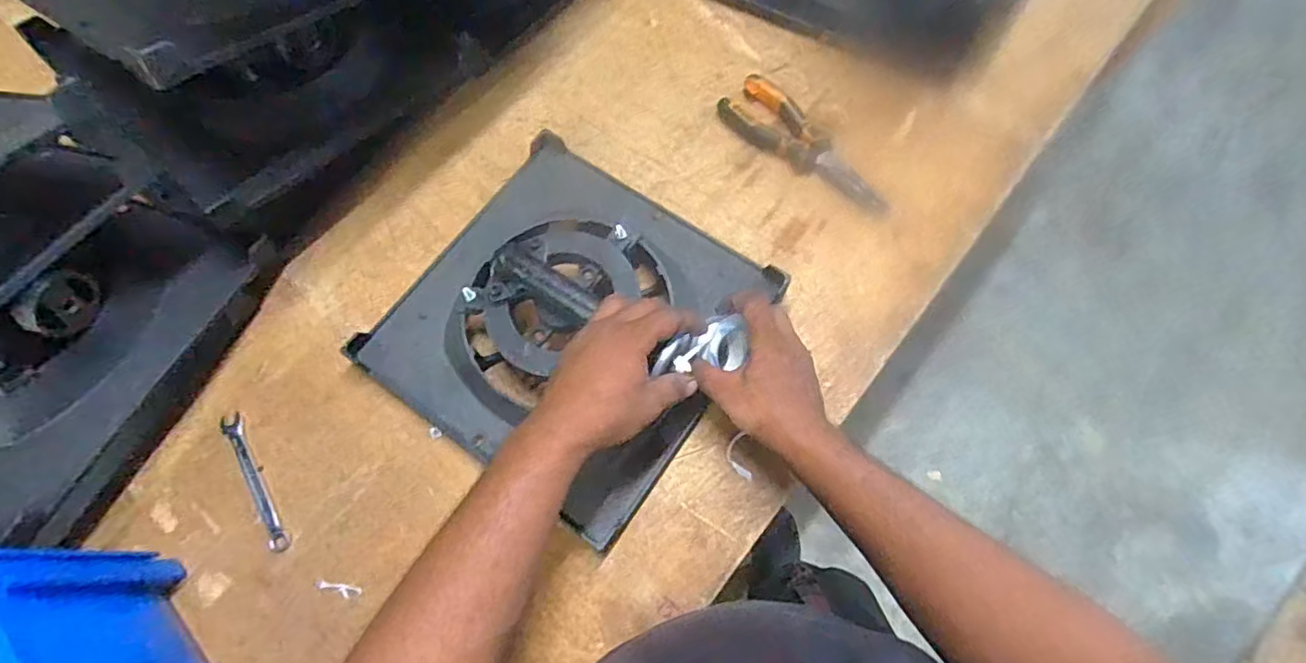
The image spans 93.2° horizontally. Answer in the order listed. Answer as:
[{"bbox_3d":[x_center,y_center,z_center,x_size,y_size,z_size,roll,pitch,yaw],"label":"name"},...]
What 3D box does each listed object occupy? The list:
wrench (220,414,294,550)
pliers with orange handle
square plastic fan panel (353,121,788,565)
[{"bbox_3d":[-0.356,0.134,0.553,0.017,0.005,0.136,-31,73,-9],"label":"wrench"},{"bbox_3d":[0.163,-0.195,0.649,0.198,0.024,0.060,39,76,13],"label":"pliers with orange handle"},{"bbox_3d":[-0.080,-0.022,0.551,0.297,0.099,0.292,33,75,12],"label":"square plastic fan panel"}]

